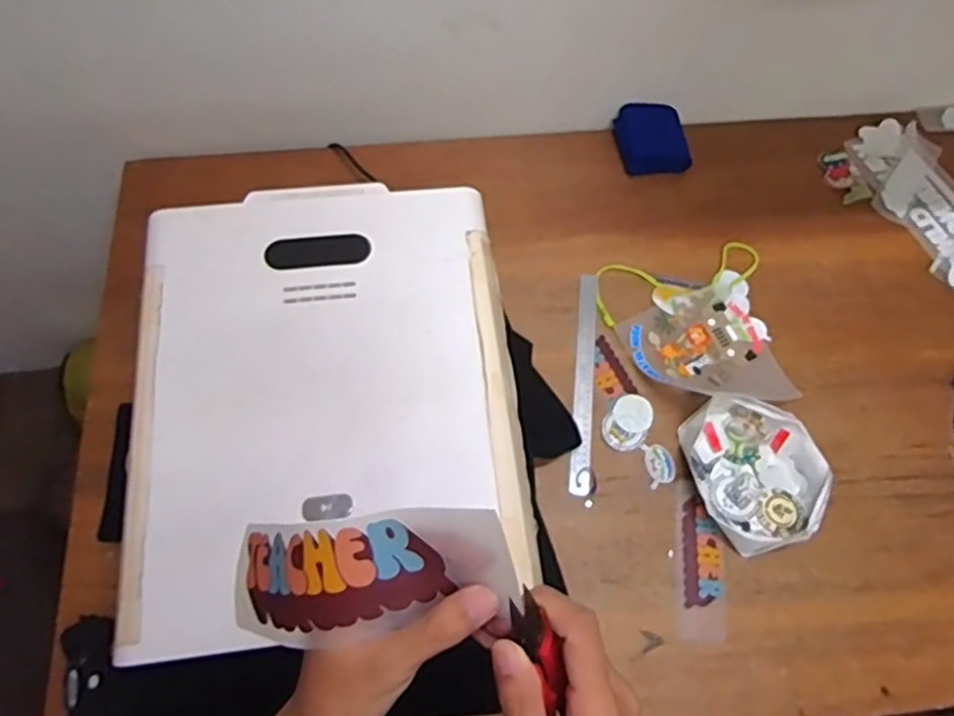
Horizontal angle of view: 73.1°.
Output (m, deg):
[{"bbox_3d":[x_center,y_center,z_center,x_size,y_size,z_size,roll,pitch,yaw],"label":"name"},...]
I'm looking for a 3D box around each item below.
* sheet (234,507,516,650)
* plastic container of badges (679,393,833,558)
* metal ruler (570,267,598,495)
[{"bbox_3d":[-0.063,0.107,0.321,0.165,0.040,0.060,-16,64,19],"label":"sheet"},{"bbox_3d":[0.361,0.142,0.835,0.157,0.038,0.195,-14,67,-9],"label":"plastic container of badges"},{"bbox_3d":[0.150,0.027,0.899,0.024,0.005,0.331,7,65,0],"label":"metal ruler"}]

